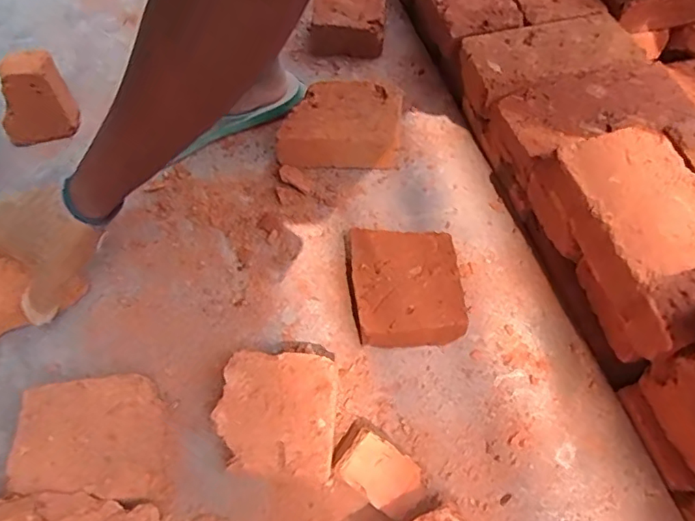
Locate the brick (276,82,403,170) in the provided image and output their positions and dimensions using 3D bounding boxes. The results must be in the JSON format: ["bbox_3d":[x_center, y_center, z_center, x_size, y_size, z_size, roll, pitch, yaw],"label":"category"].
[{"bbox_3d":[-0.005,-0.171,0.670,0.147,0.063,0.115,6,58,4],"label":"brick"}]

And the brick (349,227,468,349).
[{"bbox_3d":[0.060,0.029,0.544,0.106,0.058,0.120,-5,58,-3],"label":"brick"}]

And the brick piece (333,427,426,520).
[{"bbox_3d":[0.029,0.184,0.462,0.072,0.019,0.048,39,67,-1],"label":"brick piece"}]

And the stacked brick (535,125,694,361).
[{"bbox_3d":[0.259,-0.026,0.472,0.102,0.066,0.200,-13,58,-5],"label":"stacked brick"}]

